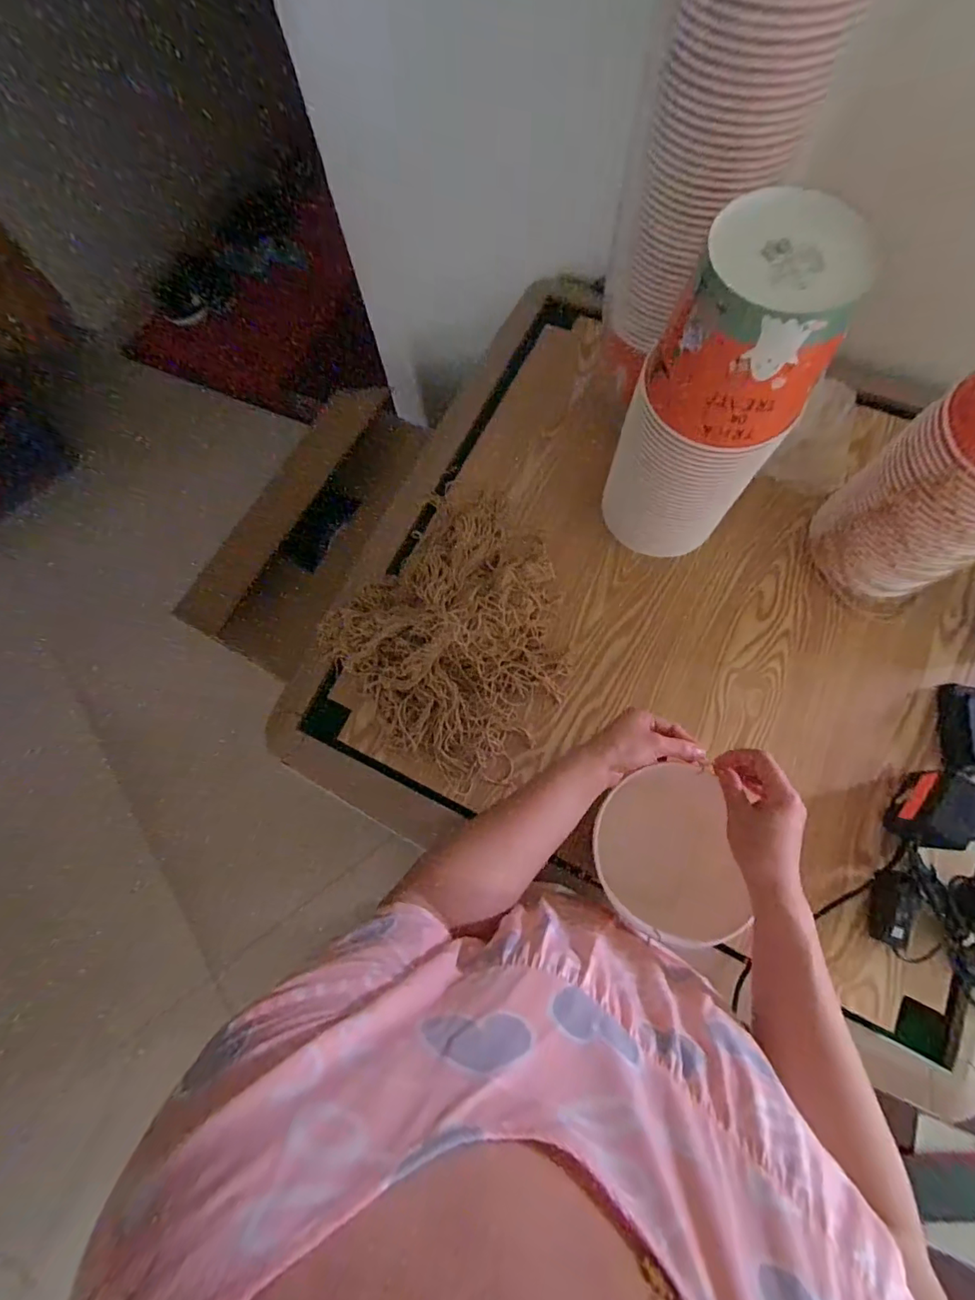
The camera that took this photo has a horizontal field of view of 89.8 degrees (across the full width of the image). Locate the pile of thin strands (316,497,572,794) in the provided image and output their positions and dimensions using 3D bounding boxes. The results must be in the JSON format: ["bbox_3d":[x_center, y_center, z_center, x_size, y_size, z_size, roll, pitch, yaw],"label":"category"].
[{"bbox_3d":[-0.025,-0.028,0.645,0.300,0.066,0.345,39,79,11],"label":"pile of thin strands"}]

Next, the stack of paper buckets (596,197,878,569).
[{"bbox_3d":[0.238,-0.249,0.543,0.155,0.362,0.135,25,77,8],"label":"stack of paper buckets"}]

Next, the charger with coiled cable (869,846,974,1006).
[{"bbox_3d":[0.518,0.309,0.535,0.183,0.043,0.114,30,78,10],"label":"charger with coiled cable"}]

